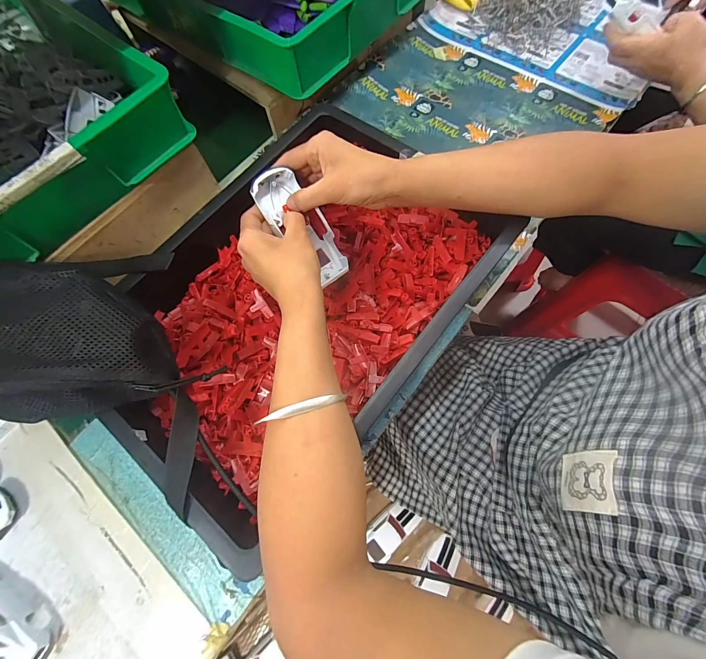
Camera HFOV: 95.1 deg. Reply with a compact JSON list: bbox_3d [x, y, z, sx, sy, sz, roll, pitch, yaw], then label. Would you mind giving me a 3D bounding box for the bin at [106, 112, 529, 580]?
[{"bbox_3d":[-0.062,-0.038,0.372,0.305,0.087,0.444,34,76,15],"label":"bin"}]

